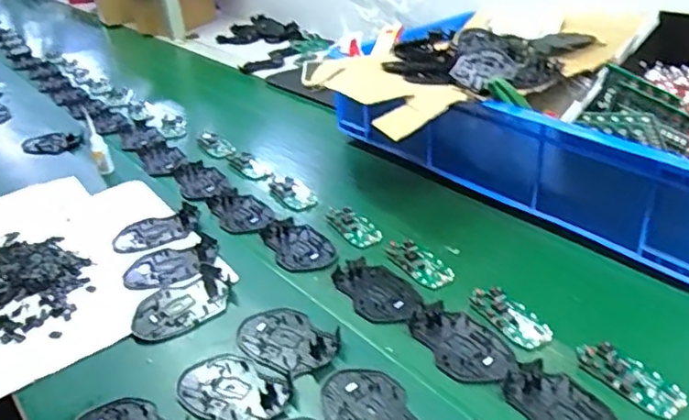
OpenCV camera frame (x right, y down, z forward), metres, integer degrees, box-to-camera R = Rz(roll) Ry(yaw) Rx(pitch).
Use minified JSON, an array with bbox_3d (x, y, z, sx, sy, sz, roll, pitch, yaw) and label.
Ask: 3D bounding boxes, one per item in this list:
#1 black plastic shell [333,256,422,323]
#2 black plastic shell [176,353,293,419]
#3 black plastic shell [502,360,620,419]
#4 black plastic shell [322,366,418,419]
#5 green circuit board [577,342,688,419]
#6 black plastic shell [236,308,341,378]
[{"bbox_3d":[0.038,0.093,0.689,0.070,0.010,0.118,-19,36,-22],"label":"black plastic shell"},{"bbox_3d":[-0.108,0.172,0.569,0.108,0.009,0.073,20,40,32],"label":"black plastic shell"},{"bbox_3d":[0.196,0.180,0.526,0.072,0.008,0.112,-15,35,-15],"label":"black plastic shell"},{"bbox_3d":[0.025,0.181,0.534,0.073,0.013,0.112,-18,35,-20],"label":"black plastic shell"},{"bbox_3d":[0.265,0.152,0.554,0.048,0.011,0.096,-27,40,-31],"label":"green circuit board"},{"bbox_3d":[-0.061,0.134,0.624,0.111,0.008,0.073,20,40,32],"label":"black plastic shell"}]

